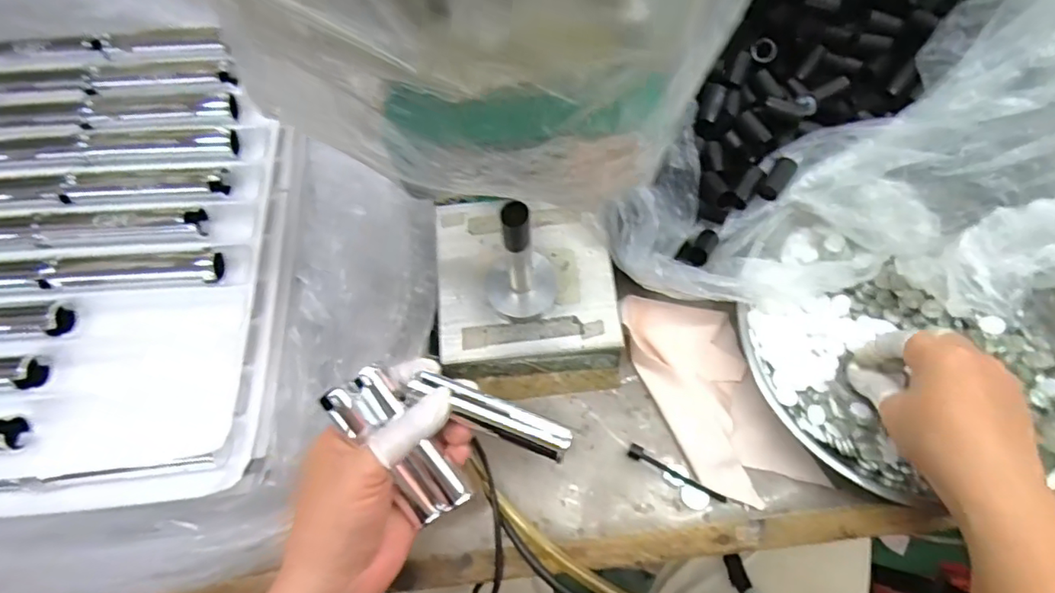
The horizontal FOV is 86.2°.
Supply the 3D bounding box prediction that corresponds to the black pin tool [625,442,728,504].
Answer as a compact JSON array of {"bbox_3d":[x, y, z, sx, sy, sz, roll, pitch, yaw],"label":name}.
[{"bbox_3d":[0.102,0.121,0.385,0.070,0.008,0.009,27,71,12],"label":"black pin tool"}]

